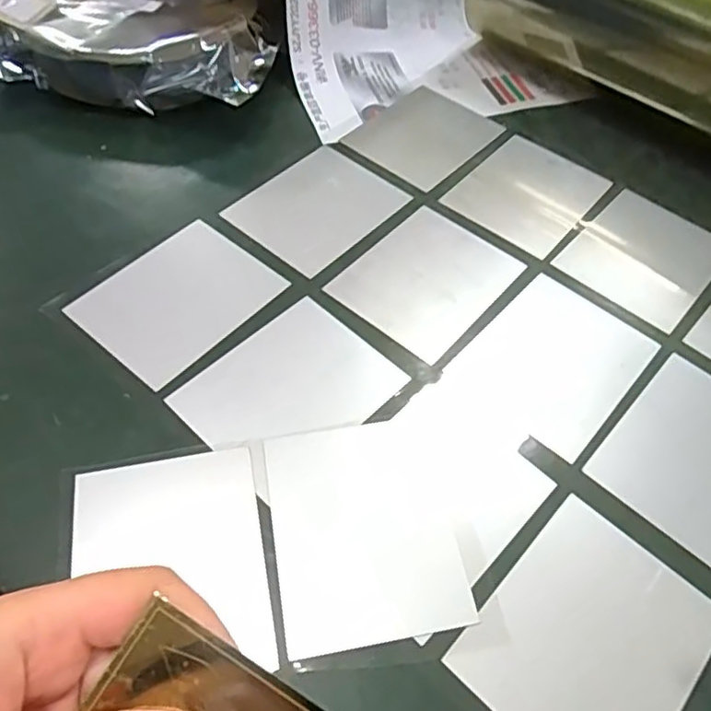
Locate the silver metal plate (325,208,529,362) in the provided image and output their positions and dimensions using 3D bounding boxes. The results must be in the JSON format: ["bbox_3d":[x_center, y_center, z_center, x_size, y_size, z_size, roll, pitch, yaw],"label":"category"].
[{"bbox_3d":[0.043,-0.047,0.367,0.080,0.004,0.096,36,60,20],"label":"silver metal plate"}]

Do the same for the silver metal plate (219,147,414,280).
[{"bbox_3d":[-0.026,-0.097,0.401,0.081,0.006,0.096,37,61,21],"label":"silver metal plate"}]

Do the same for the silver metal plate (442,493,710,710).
[{"bbox_3d":[0.097,0.116,0.256,0.078,0.004,0.097,38,61,22],"label":"silver metal plate"}]

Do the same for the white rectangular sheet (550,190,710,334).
[{"bbox_3d":[0.184,-0.065,0.392,0.079,0.004,0.097,37,61,21],"label":"white rectangular sheet"}]

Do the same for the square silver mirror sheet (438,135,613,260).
[{"bbox_3d":[0.118,-0.111,0.423,0.080,0.005,0.101,37,61,21],"label":"square silver mirror sheet"}]

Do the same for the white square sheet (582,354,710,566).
[{"bbox_3d":[0.173,0.049,0.307,0.078,0.004,0.100,38,61,22],"label":"white square sheet"}]

